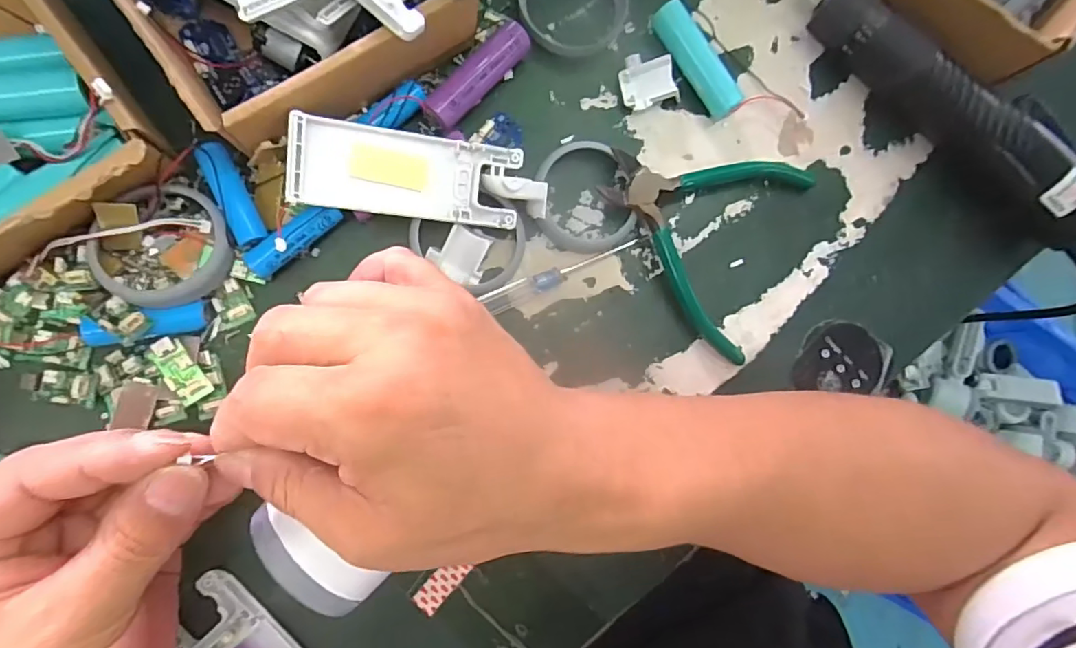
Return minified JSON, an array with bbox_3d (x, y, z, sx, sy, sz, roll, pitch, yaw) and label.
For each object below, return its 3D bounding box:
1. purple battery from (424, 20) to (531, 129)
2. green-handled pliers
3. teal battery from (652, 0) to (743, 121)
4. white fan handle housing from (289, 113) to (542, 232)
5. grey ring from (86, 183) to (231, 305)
[{"bbox_3d":[-0.031,-0.125,0.281,0.019,0.020,0.066,42,82,-4],"label":"purple battery"},{"bbox_3d":[0.086,-0.056,0.294,0.108,0.019,0.114,29,83,-6],"label":"green-handled pliers"},{"bbox_3d":[0.086,-0.143,0.301,0.018,0.017,0.066,-32,92,-9],"label":"teal battery"},{"bbox_3d":[-0.054,-0.070,0.264,0.114,0.037,0.038,3,86,-9],"label":"white fan handle housing"},{"bbox_3d":[-0.170,-0.036,0.249,0.054,0.018,0.056,1,86,-9],"label":"grey ring"}]

